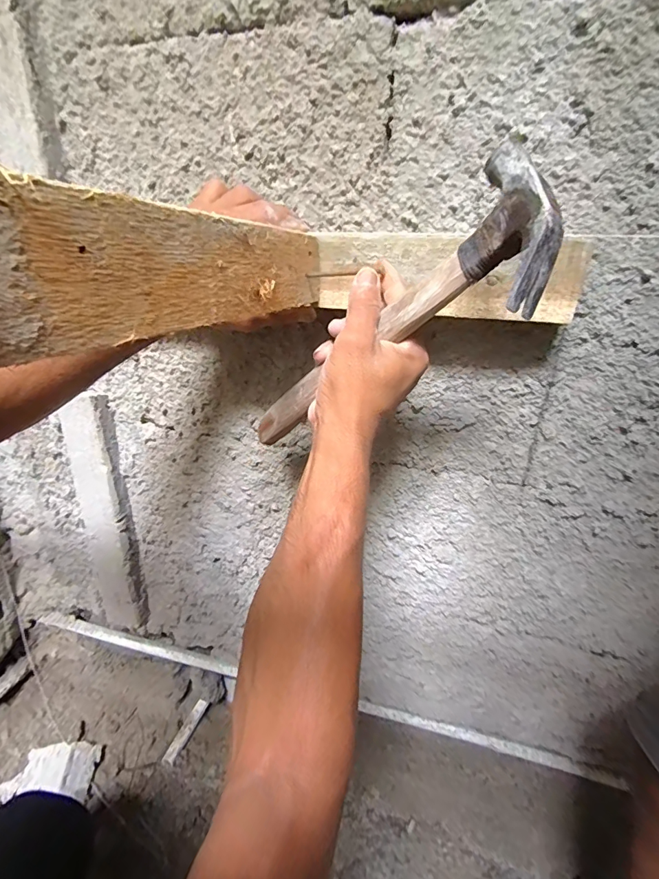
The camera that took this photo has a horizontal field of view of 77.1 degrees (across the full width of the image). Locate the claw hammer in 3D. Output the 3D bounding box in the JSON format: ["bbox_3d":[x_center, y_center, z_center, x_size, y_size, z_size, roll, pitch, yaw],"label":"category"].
[{"bbox_3d":[0.026,-0.071,0.331,0.039,0.089,0.307,-24,-7,-46],"label":"claw hammer"}]

